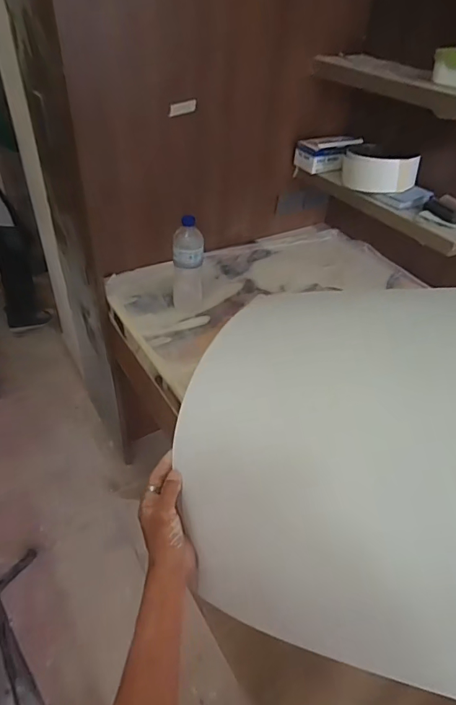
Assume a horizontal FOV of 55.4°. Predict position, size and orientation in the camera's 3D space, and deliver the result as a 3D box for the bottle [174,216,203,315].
[{"bbox_3d":[-0.100,-0.212,1.092,0.077,0.224,0.067,1,42,-5],"label":"bottle"}]

